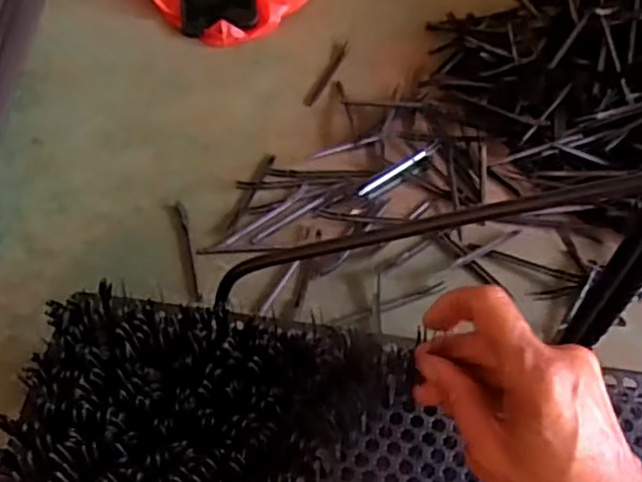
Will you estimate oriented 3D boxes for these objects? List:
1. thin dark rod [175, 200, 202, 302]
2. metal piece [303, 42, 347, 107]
[{"bbox_3d":[-0.107,0.005,0.556,0.007,0.004,0.097,-11,56,-10],"label":"thin dark rod"},{"bbox_3d":[0.006,-0.168,0.683,0.014,0.004,0.101,18,56,9],"label":"metal piece"}]

